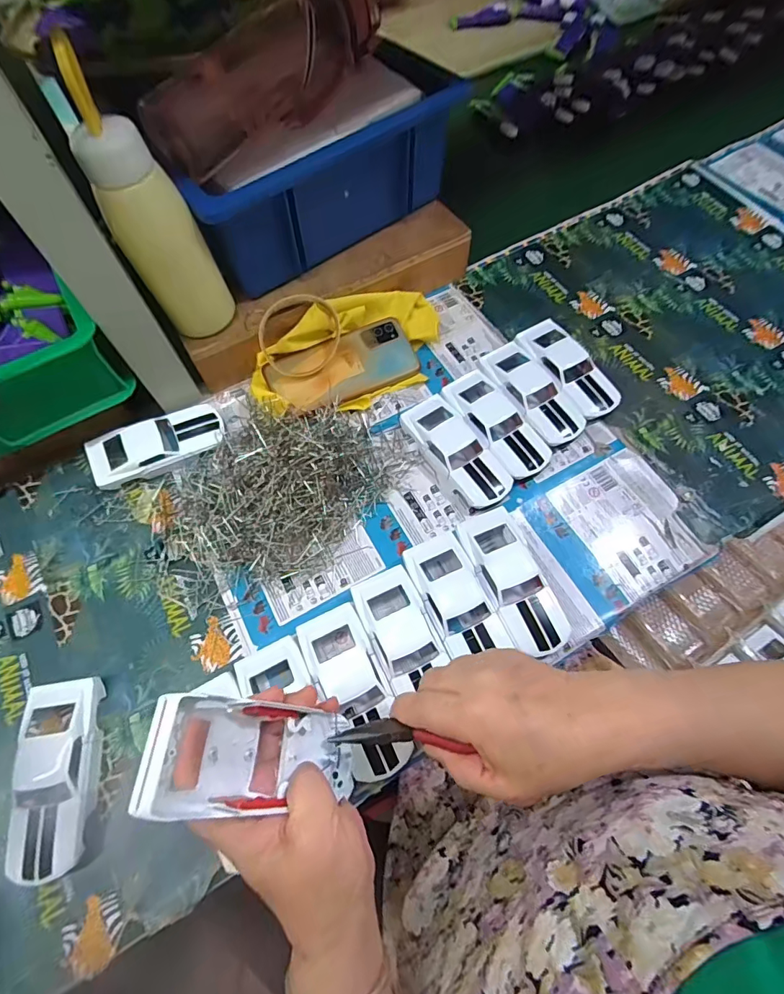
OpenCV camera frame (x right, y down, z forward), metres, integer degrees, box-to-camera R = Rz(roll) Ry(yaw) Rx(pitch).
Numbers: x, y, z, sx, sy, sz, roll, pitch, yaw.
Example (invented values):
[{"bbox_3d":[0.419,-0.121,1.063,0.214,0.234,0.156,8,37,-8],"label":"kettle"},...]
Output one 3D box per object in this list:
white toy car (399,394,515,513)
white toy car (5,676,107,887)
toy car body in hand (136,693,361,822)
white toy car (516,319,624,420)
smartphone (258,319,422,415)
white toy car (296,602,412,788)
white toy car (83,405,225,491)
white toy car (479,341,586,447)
[{"bbox_3d":[0.065,-0.046,0.461,0.053,0.026,0.131,-33,69,-14],"label":"white toy car"},{"bbox_3d":[-0.253,0.211,0.350,0.060,0.027,0.130,-9,65,-4],"label":"white toy car"},{"bbox_3d":[-0.077,0.144,0.257,0.028,0.136,0.053,-18,59,34],"label":"toy car body in hand"},{"bbox_3d":[0.194,-0.141,0.503,0.057,0.028,0.130,-31,68,-13],"label":"white toy car"},{"bbox_3d":[-0.053,-0.145,0.506,0.163,0.018,0.076,-25,78,-12],"label":"smartphone"},{"bbox_3d":[-0.030,0.156,0.370,0.052,0.029,0.130,-23,67,-10],"label":"white toy car"},{"bbox_3d":[-0.238,-0.053,0.465,0.129,0.035,0.053,-23,67,-10],"label":"white toy car"},{"bbox_3d":[0.146,-0.112,0.489,0.055,0.029,0.134,-30,68,-12],"label":"white toy car"}]

